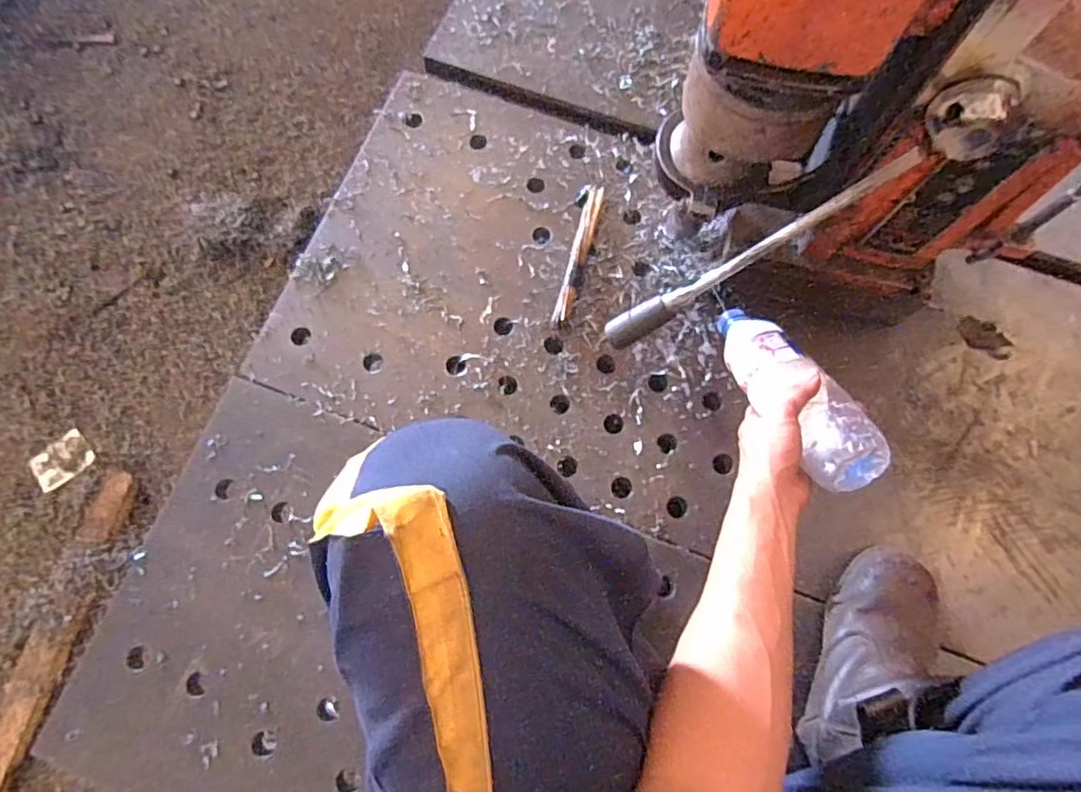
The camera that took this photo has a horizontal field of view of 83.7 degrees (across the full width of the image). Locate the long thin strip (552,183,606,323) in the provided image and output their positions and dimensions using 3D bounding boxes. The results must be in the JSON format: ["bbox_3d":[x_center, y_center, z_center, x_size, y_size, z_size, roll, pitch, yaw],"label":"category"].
[{"bbox_3d":[0.052,-0.188,0.792,0.023,0.019,0.198,15,74,4],"label":"long thin strip"}]

